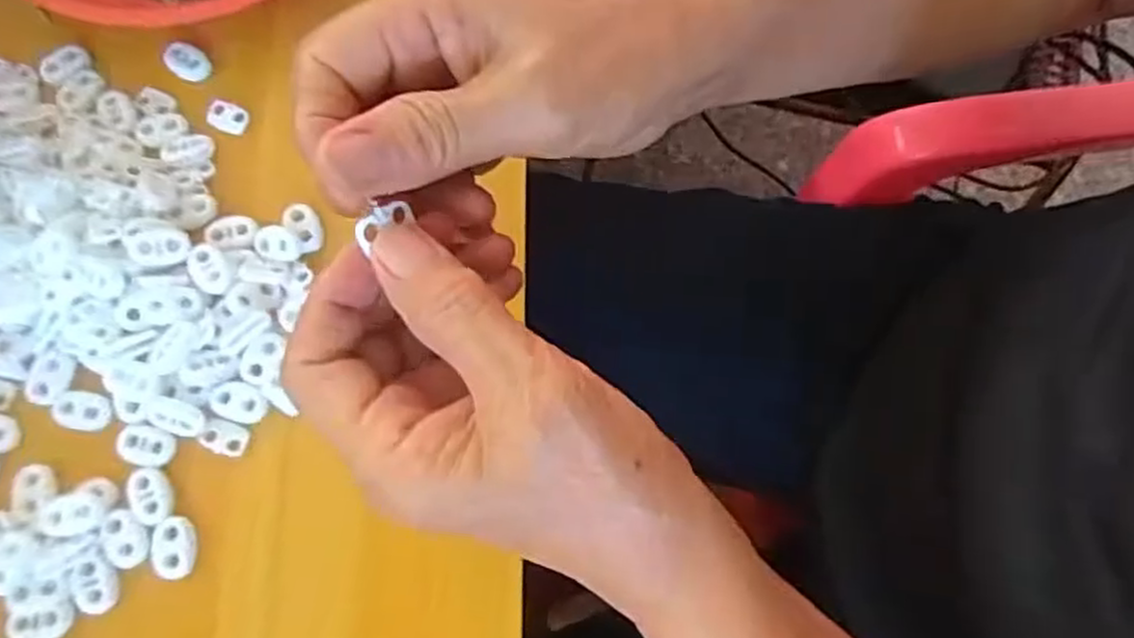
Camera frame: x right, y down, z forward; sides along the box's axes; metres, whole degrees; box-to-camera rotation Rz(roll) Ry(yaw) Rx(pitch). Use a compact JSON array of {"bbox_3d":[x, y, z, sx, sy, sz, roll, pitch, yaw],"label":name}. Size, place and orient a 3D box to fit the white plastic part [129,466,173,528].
[{"bbox_3d":[-0.161,0.068,0.291,0.014,0.004,0.022,-33,76,-9],"label":"white plastic part"}]

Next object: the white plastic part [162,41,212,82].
[{"bbox_3d":[-0.176,-0.120,0.350,0.016,0.008,0.019,-43,78,-11],"label":"white plastic part"}]

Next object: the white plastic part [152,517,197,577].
[{"bbox_3d":[-0.150,0.087,0.288,0.015,0.005,0.022,-9,73,-2],"label":"white plastic part"}]

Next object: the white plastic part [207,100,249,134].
[{"bbox_3d":[-0.154,-0.092,0.342,0.019,0.004,0.013,20,74,6],"label":"white plastic part"}]

